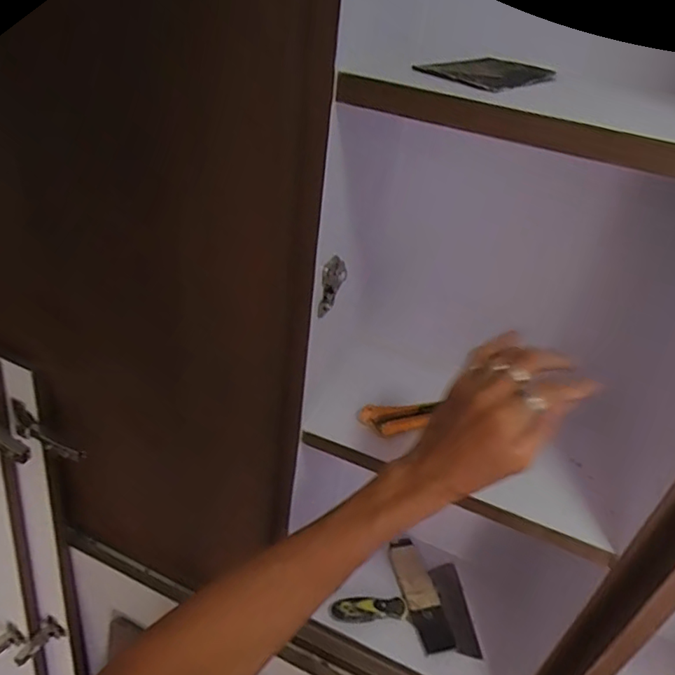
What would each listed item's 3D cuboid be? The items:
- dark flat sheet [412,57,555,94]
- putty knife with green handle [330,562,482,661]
[{"bbox_3d":[0.118,-0.208,0.420,0.078,0.006,0.122,27,40,24],"label":"dark flat sheet"},{"bbox_3d":[0.095,0.390,0.782,0.203,0.028,0.135,4,36,-6],"label":"putty knife with green handle"}]

